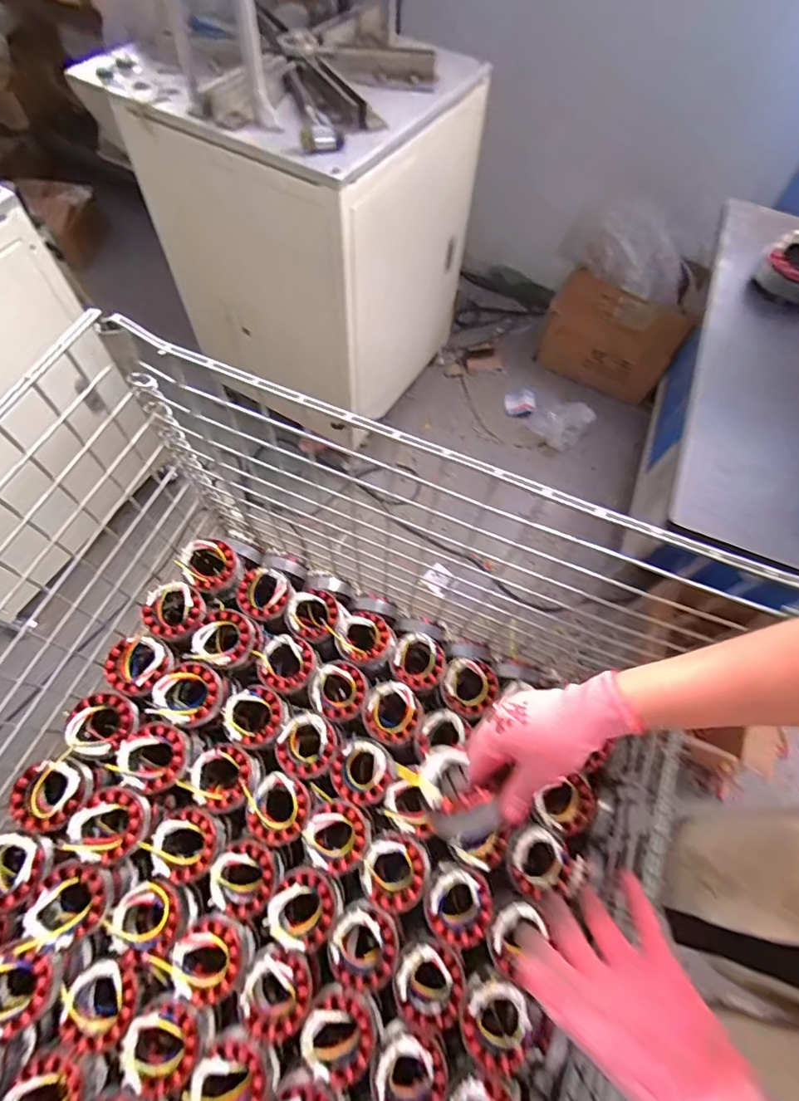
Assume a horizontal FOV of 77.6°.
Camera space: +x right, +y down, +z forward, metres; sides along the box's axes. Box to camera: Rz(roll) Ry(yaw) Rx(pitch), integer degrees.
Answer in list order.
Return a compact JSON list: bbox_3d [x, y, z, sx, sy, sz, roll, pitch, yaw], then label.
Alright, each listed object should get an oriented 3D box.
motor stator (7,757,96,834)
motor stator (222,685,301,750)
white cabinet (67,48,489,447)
[{"bbox_3d":[-0.454,0.320,0.647,0.083,0.049,0.078,1,64,-2],"label":"motor stator"},{"bbox_3d":[-0.216,0.253,0.755,0.084,0.060,0.086,1,64,-2],"label":"motor stator"},{"bbox_3d":[-0.206,-0.757,1.193,0.548,0.614,0.584,30,67,11],"label":"white cabinet"}]

